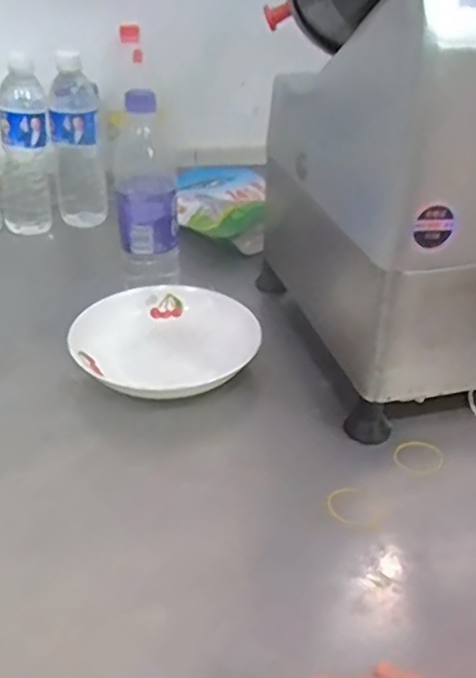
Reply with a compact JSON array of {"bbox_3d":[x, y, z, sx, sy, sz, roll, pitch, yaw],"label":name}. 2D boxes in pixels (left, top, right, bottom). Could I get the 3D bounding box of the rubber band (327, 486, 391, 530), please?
[{"bbox_3d":[0.093,0.128,0.507,0.047,0.007,0.037,0,33,-3],"label":"rubber band"}]

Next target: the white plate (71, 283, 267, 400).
[{"bbox_3d":[-0.059,0.001,0.661,0.173,0.044,0.173,2,33,-1],"label":"white plate"}]

